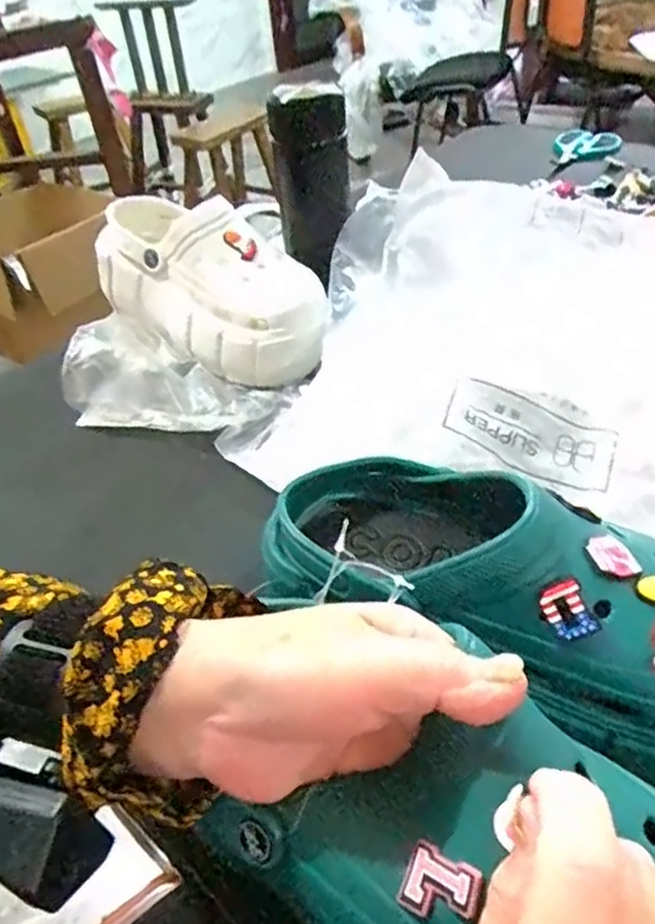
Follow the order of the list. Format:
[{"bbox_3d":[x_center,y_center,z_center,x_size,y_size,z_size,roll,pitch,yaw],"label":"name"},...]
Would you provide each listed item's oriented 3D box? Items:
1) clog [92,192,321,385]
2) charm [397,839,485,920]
[{"bbox_3d":[-0.104,-0.158,0.595,0.238,0.106,0.097,26,50,31],"label":"clog"},{"bbox_3d":[0.035,0.134,0.212,0.024,0.004,0.020,6,68,42],"label":"charm"}]

